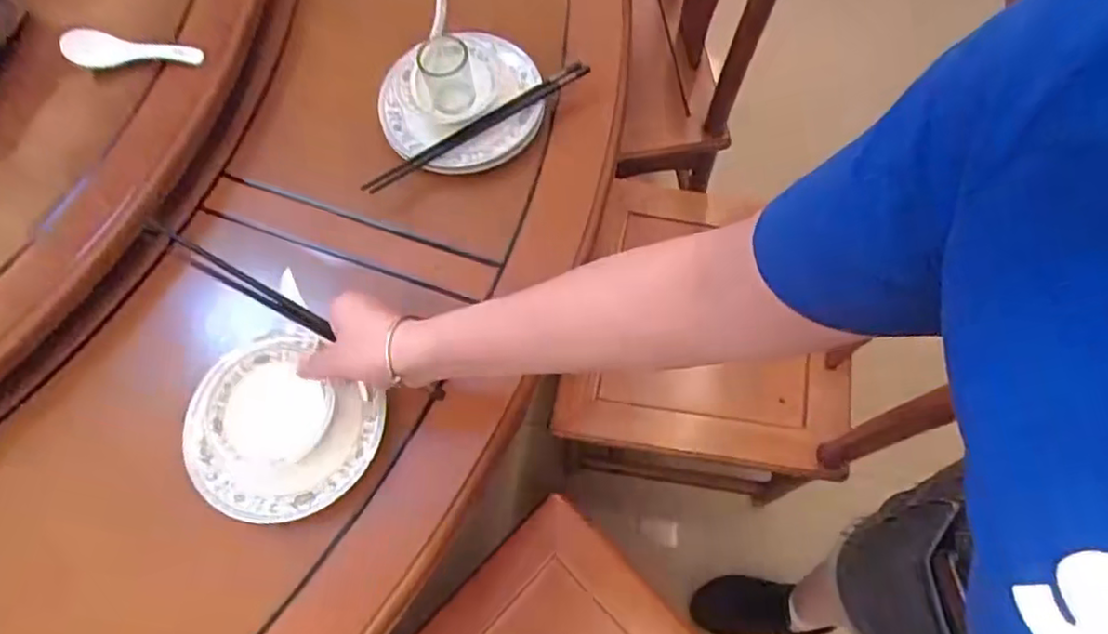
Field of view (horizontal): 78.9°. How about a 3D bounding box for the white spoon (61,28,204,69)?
[{"bbox_3d":[-0.425,-0.267,0.680,0.126,0.021,0.042,7,86,-10],"label":"white spoon"}]

